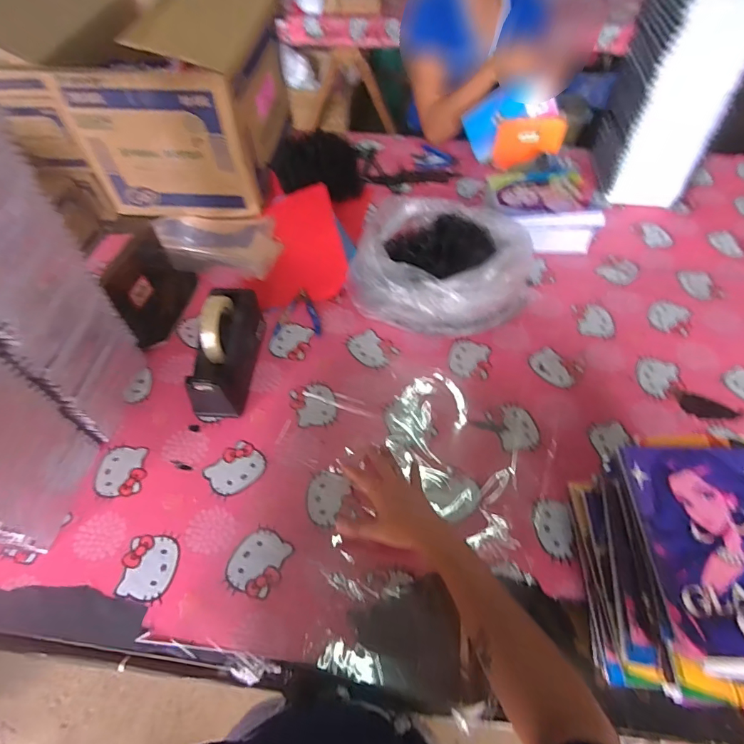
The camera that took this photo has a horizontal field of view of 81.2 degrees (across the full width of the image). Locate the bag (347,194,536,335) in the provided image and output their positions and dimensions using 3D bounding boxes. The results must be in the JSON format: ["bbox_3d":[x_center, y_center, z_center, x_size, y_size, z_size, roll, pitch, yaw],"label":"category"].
[{"bbox_3d":[0.128,-0.188,0.777,0.297,0.148,0.250,20,58,11],"label":"bag"}]

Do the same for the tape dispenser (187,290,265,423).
[{"bbox_3d":[-0.230,-0.040,0.685,0.068,0.120,0.202,6,56,3],"label":"tape dispenser"}]

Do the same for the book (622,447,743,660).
[{"bbox_3d":[0.347,0.163,0.418,0.151,0.011,0.188,3,56,1],"label":"book"}]

